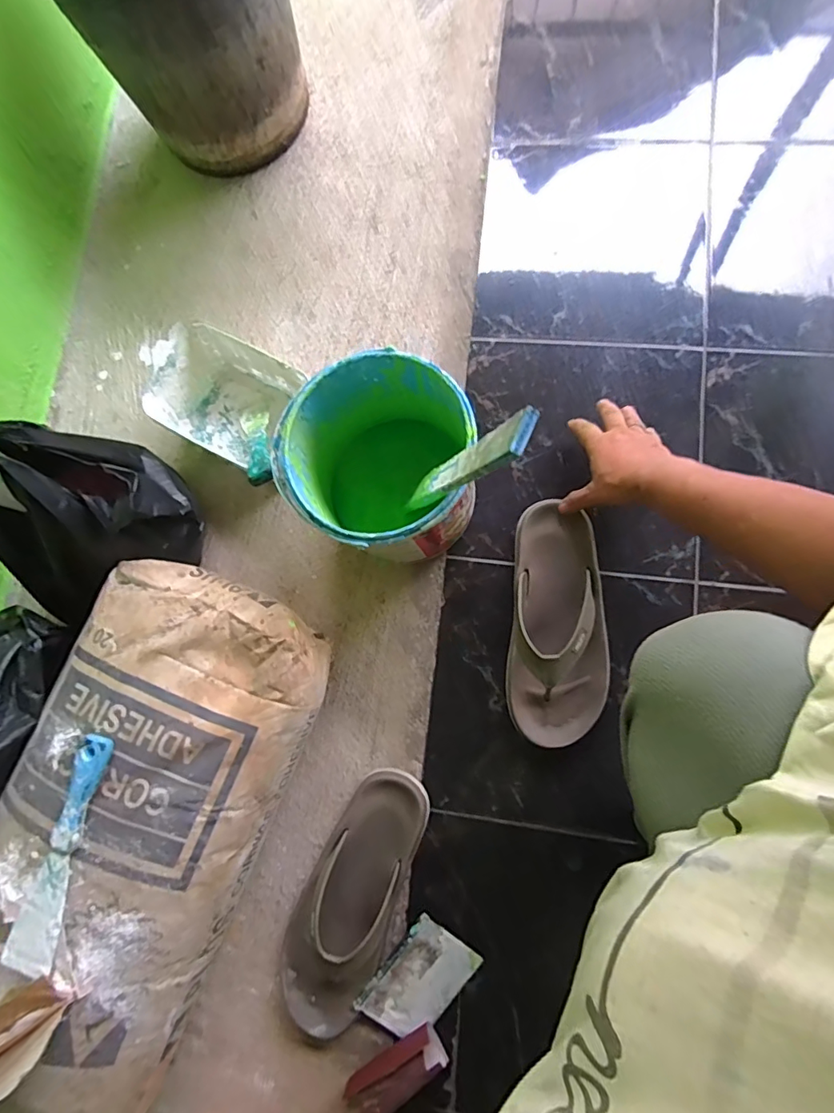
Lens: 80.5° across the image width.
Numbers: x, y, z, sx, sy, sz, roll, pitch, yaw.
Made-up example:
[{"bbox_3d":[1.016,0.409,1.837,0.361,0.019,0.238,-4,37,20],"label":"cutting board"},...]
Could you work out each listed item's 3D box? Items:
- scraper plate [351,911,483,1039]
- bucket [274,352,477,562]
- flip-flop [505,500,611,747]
[{"bbox_3d":[0.005,0.463,0.537,0.089,0.008,0.116,41,87,-6],"label":"scraper plate"},{"bbox_3d":[-0.035,-0.086,0.543,0.182,0.195,0.177,-1,81,6],"label":"bucket"},{"bbox_3d":[0.167,0.072,0.568,0.113,0.050,0.269,2,80,1],"label":"flip-flop"}]

